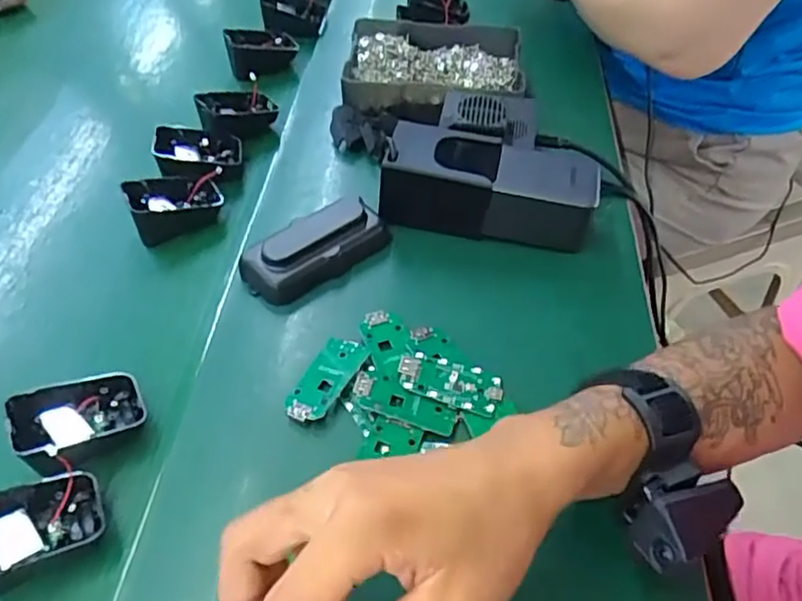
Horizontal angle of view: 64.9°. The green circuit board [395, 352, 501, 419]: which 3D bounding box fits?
[{"bbox_3d":[0.030,0.049,0.389,0.064,0.008,0.031,12,53,12],"label":"green circuit board"}]

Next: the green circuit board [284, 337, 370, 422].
[{"bbox_3d":[-0.047,0.048,0.392,0.028,0.007,0.063,20,55,18],"label":"green circuit board"}]

